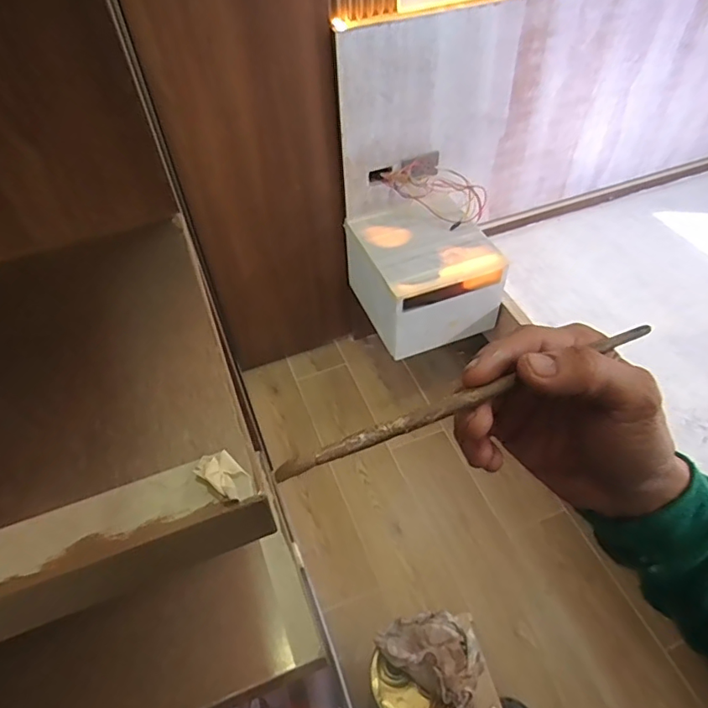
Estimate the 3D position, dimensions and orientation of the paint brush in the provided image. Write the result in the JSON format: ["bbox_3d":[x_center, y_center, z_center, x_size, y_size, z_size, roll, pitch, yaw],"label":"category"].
[{"bbox_3d":[0.062,0.016,0.235,0.202,0.008,0.007,-18,51,-21],"label":"paint brush"}]

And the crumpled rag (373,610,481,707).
[{"bbox_3d":[0.131,0.484,0.868,0.163,0.042,0.122,27,56,23],"label":"crumpled rag"}]

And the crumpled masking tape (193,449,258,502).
[{"bbox_3d":[-0.050,0.047,0.203,0.024,0.008,0.014,35,60,28],"label":"crumpled masking tape"}]

